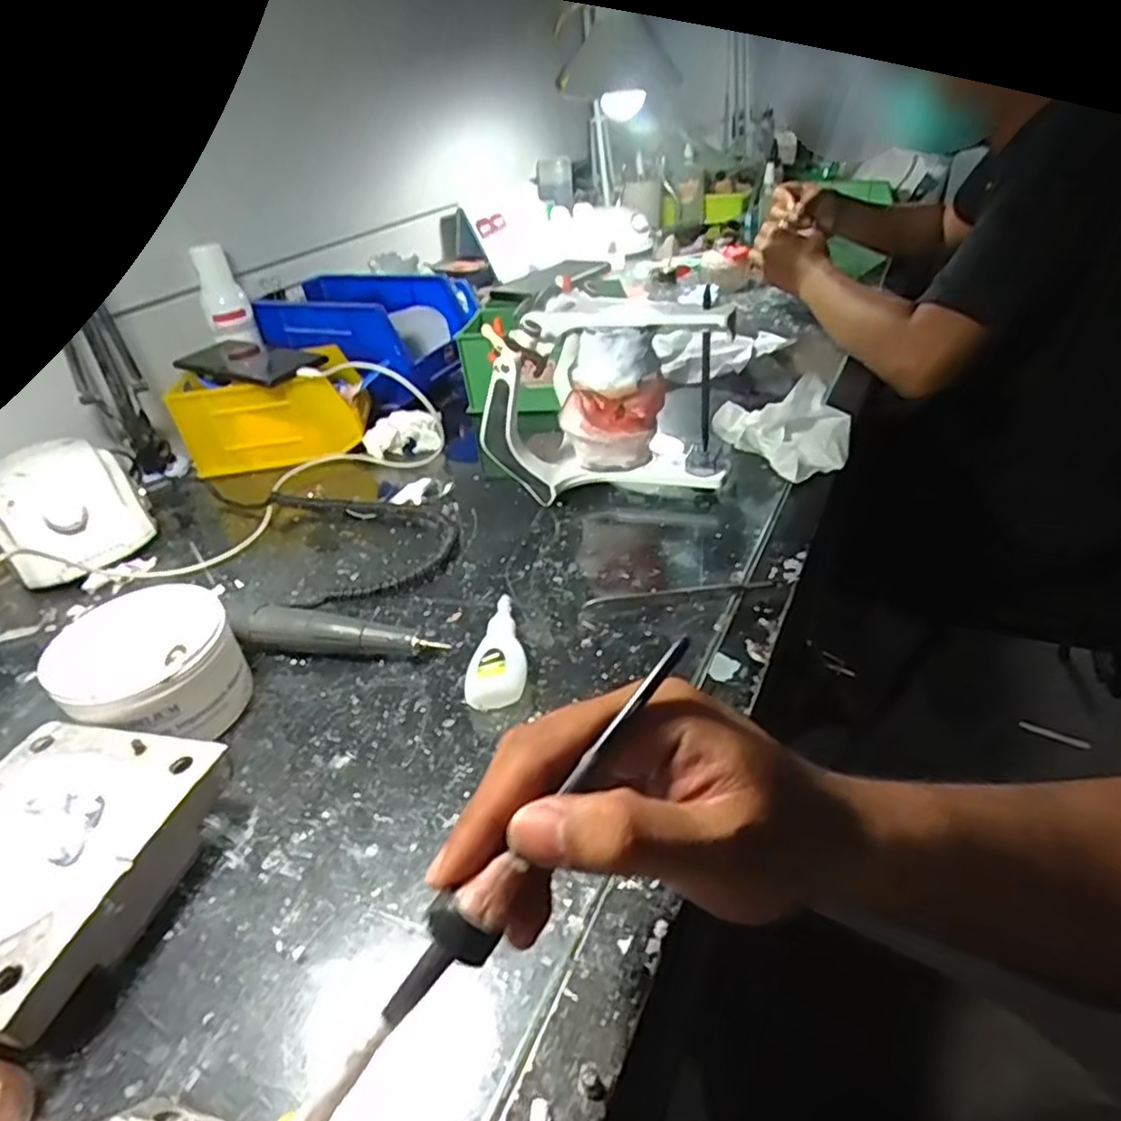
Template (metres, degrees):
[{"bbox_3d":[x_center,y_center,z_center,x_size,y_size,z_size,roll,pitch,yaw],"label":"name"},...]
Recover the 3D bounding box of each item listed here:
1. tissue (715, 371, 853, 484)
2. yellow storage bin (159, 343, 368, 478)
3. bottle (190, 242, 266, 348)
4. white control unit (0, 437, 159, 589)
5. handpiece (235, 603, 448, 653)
[{"bbox_3d":[0.188,-0.109,0.584,0.114,0.058,0.085,3,36,13],"label":"tissue"},{"bbox_3d":[-0.288,-0.152,0.703,0.170,0.084,0.085,-6,35,-1],"label":"yellow storage bin"},{"bbox_3d":[-0.360,-0.284,0.745,0.043,0.102,0.034,-7,35,-2],"label":"bottle"},{"bbox_3d":[-0.405,-0.041,0.570,0.103,0.076,0.121,-29,41,-29],"label":"white control unit"},{"bbox_3d":[-0.143,0.050,0.443,0.137,0.029,0.021,4,36,14],"label":"handpiece"}]

